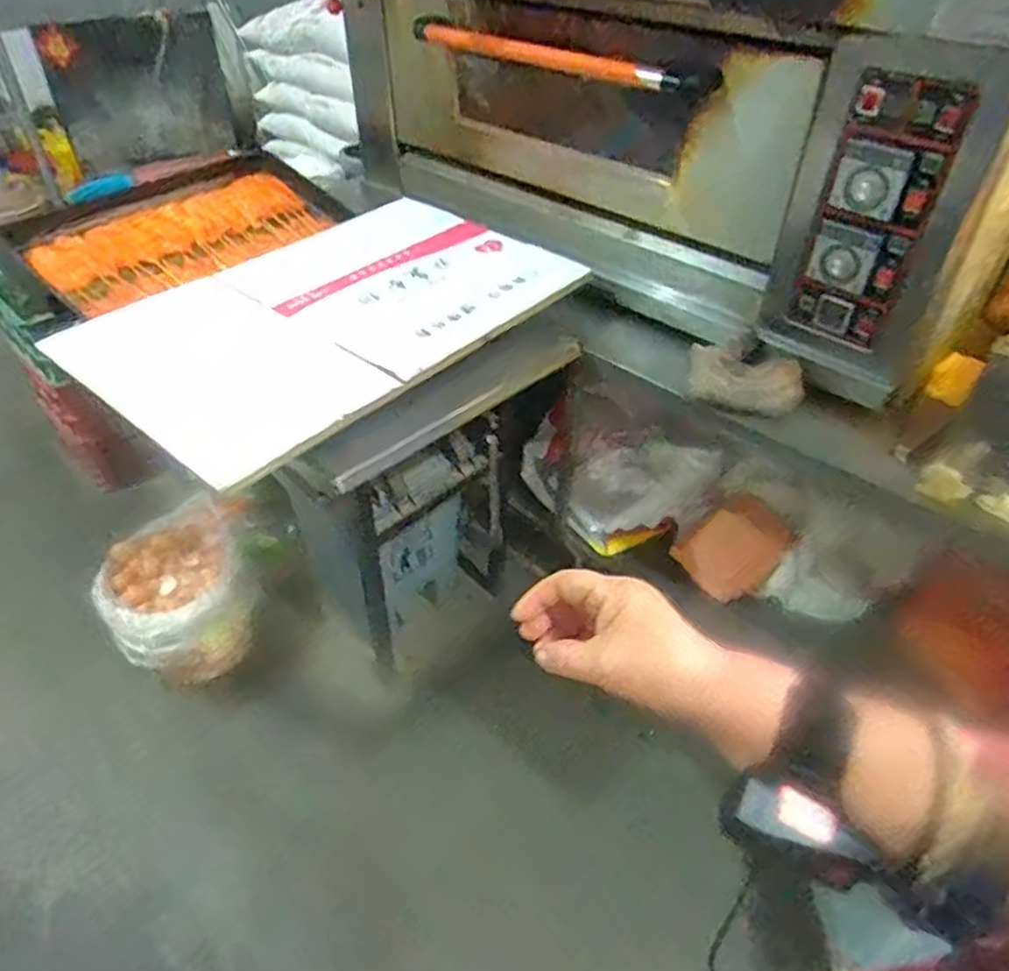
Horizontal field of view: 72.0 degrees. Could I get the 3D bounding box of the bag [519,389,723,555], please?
[{"bbox_3d":[0.270,-0.037,1.685,0.390,0.210,0.305,27,48,25],"label":"bag"}]

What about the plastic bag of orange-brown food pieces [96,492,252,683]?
[{"bbox_3d":[-0.680,0.248,1.490,0.297,0.256,0.298,-21,47,-22],"label":"plastic bag of orange-brown food pieces"}]

